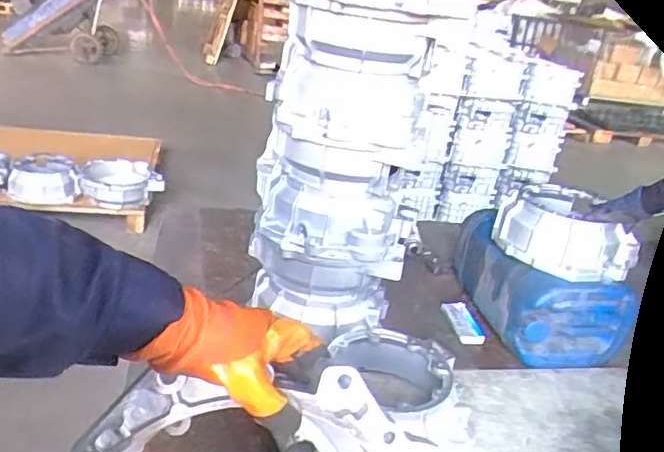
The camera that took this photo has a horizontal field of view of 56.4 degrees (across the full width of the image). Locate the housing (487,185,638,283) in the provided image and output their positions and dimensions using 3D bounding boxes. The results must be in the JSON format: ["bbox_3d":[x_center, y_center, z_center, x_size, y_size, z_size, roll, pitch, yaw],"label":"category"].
[{"bbox_3d":[0.526,0.012,1.423,0.214,0.129,0.278,-4,27,-27],"label":"housing"}]

